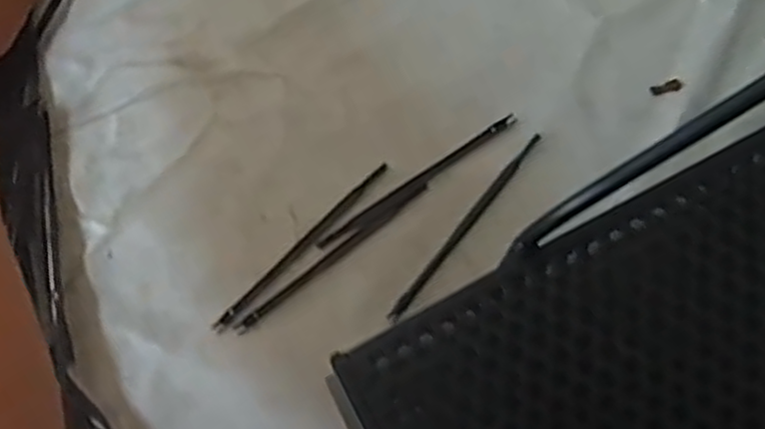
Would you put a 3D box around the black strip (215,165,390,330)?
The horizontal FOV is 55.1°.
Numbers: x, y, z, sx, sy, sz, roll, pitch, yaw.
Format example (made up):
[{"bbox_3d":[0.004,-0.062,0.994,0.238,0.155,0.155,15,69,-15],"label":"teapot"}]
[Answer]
[{"bbox_3d":[-0.047,0.017,0.424,0.132,0.007,0.006,-44,80,-8],"label":"black strip"}]

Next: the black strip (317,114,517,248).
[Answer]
[{"bbox_3d":[0.021,-0.020,0.426,0.134,0.008,0.007,-33,78,-6],"label":"black strip"}]

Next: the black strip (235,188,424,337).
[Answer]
[{"bbox_3d":[-0.029,0.024,0.422,0.135,0.006,0.007,-37,79,-7],"label":"black strip"}]

